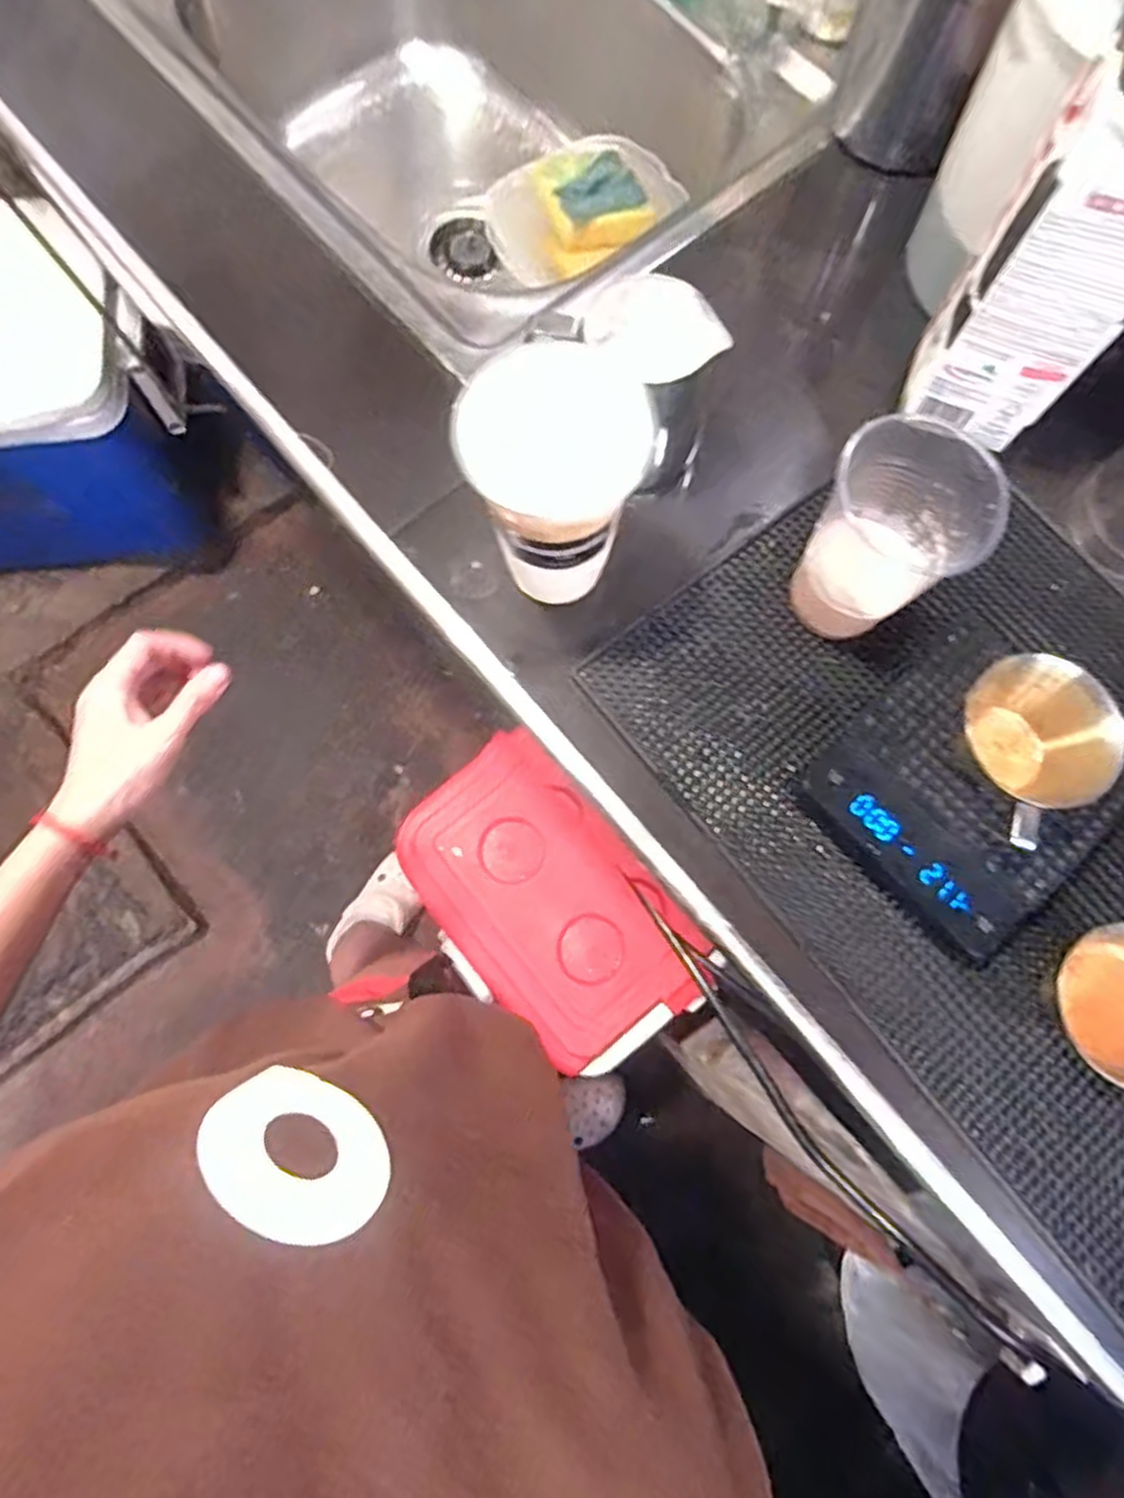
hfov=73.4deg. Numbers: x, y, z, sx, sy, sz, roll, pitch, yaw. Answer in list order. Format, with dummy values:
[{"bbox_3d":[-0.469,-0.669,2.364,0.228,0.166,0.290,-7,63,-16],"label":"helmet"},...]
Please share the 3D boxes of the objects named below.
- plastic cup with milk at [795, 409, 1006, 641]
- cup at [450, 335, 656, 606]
[{"bbox_3d":[0.169,-0.110,0.395,0.070,0.108,0.070,0,75,0],"label":"plastic cup with milk"},{"bbox_3d":[-0.003,-0.132,0.397,0.088,0.127,0.078,3,75,0],"label":"cup"}]

